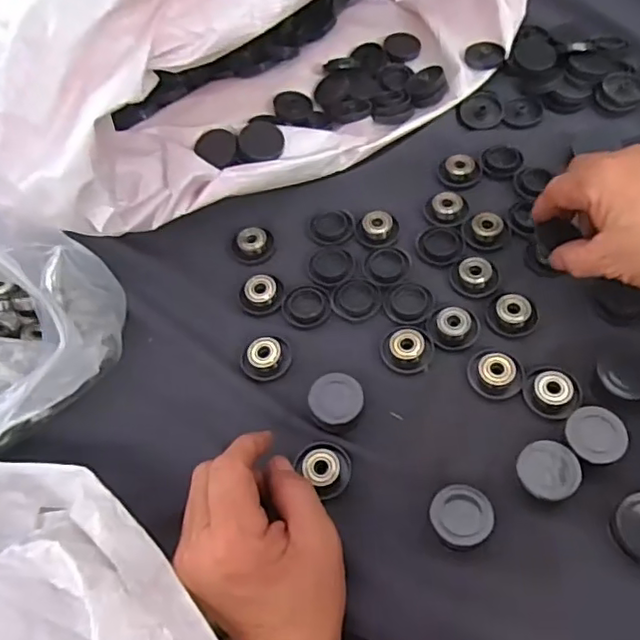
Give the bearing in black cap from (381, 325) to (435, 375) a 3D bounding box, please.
[{"bbox_3d":[0.057,0.018,0.388,0.033,0.012,0.030,0,59,5],"label":"bearing in black cap"}]

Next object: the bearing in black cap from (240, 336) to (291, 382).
[{"bbox_3d":[-0.035,0.024,0.397,0.033,0.011,0.028,-13,58,-3],"label":"bearing in black cap"}]

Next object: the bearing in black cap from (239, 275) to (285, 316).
[{"bbox_3d":[-0.040,-0.018,0.420,0.030,0.009,0.028,-10,58,-1],"label":"bearing in black cap"}]

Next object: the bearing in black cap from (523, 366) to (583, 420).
[{"bbox_3d":[0.141,0.042,0.365,0.033,0.012,0.031,-2,58,4],"label":"bearing in black cap"}]

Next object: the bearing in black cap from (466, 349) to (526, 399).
[{"bbox_3d":[0.109,0.030,0.374,0.033,0.012,0.034,-2,58,4],"label":"bearing in black cap"}]

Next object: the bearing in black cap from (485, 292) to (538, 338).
[{"bbox_3d":[0.125,-0.004,0.394,0.032,0.015,0.027,24,64,18],"label":"bearing in black cap"}]

